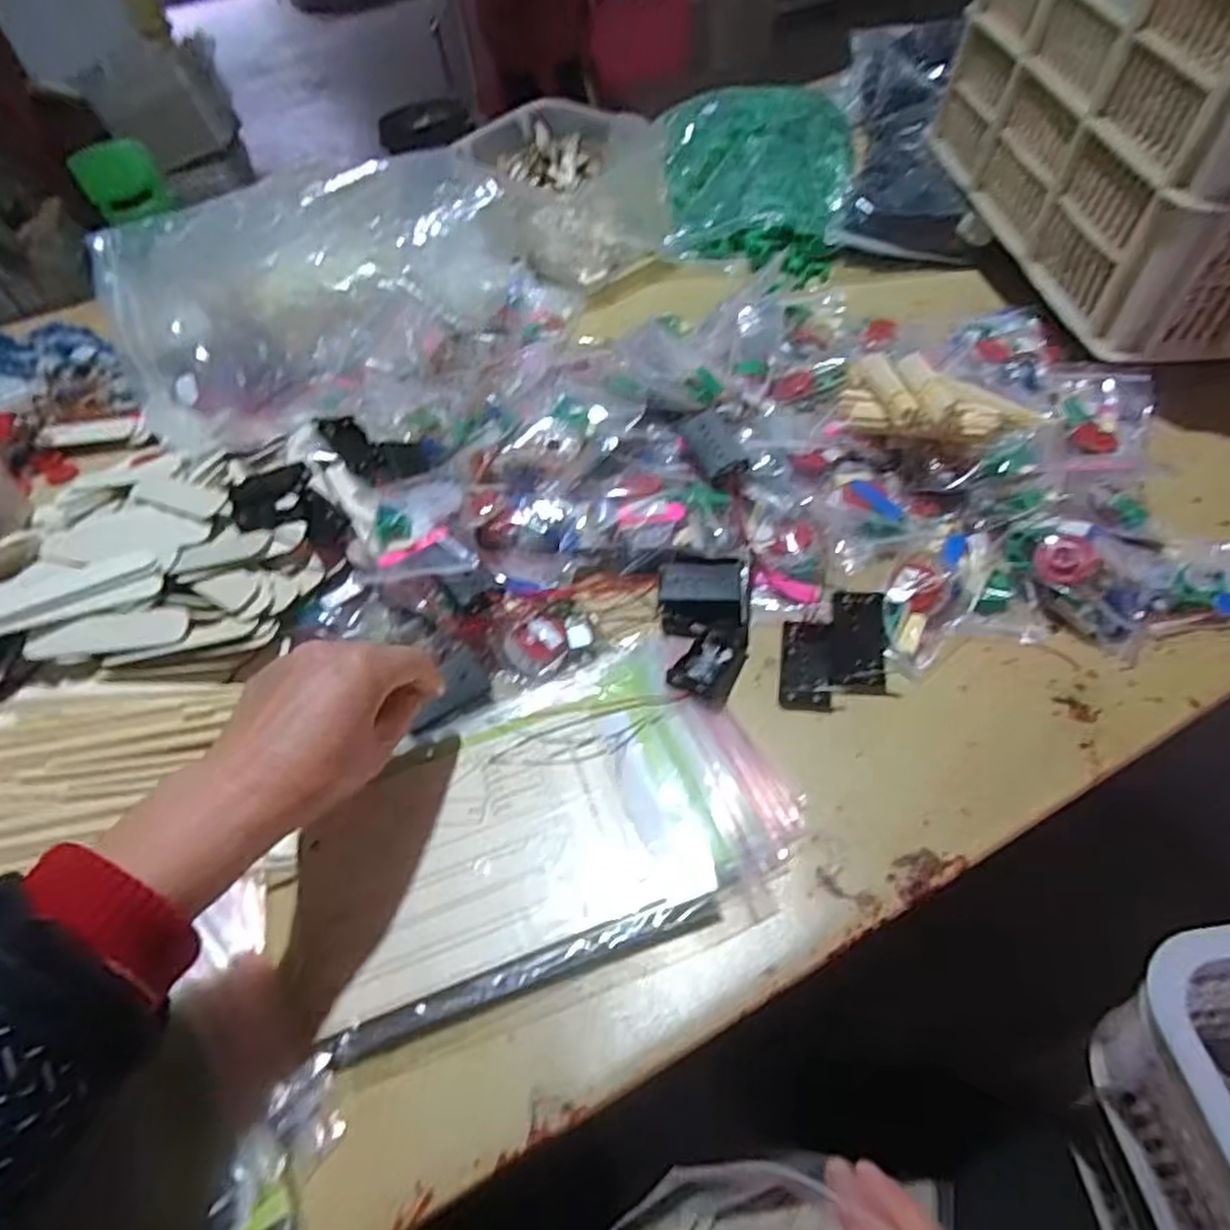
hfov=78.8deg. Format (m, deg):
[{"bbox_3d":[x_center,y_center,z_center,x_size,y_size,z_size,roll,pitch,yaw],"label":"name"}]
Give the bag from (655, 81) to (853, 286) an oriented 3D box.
[{"bbox_3d":[0.162,-0.526,0.904,0.238,0.098,0.289,8,50,16],"label":"bag"}]

